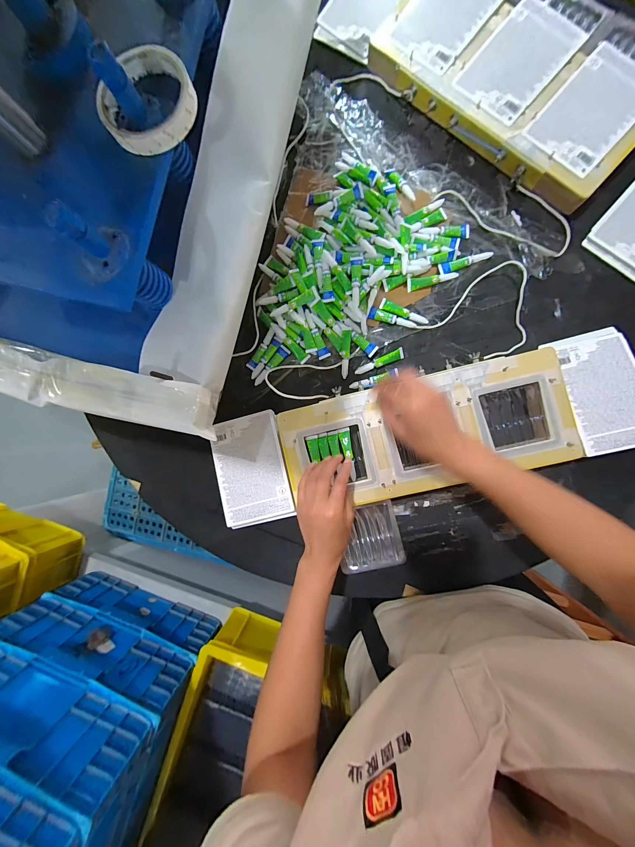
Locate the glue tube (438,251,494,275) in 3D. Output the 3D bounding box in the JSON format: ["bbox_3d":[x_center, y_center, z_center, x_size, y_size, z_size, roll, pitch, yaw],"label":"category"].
[{"bbox_3d":[0.241,-0.260,0.461,0.083,0.013,0.017,-12,88,5],"label":"glue tube"}]

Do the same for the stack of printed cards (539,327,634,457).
[{"bbox_3d":[0.426,-0.051,0.426,0.112,0.015,0.181,-11,77,4],"label":"stack of printed cards"}]

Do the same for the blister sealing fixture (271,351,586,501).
[{"bbox_3d":[0.160,0.014,0.435,0.419,0.015,0.176,-10,88,5],"label":"blister sealing fixture"}]

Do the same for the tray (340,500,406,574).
[{"bbox_3d":[0.082,0.183,0.461,0.098,0.025,0.101,-15,88,5],"label":"tray"}]

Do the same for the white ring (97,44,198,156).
[{"bbox_3d":[-0.159,-0.302,0.268,0.087,0.016,0.087,0,88,6],"label":"white ring"}]

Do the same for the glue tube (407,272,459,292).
[{"bbox_3d":[0.187,-0.232,0.463,0.081,0.013,0.021,-6,89,5],"label":"glue tube"}]

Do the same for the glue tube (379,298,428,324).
[{"bbox_3d":[0.141,-0.180,0.466,0.080,0.013,0.020,27,92,5],"label":"glue tube"}]

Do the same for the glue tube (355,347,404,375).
[{"bbox_3d":[0.102,-0.101,0.471,0.082,0.010,0.016,-21,87,5],"label":"glue tube"}]

